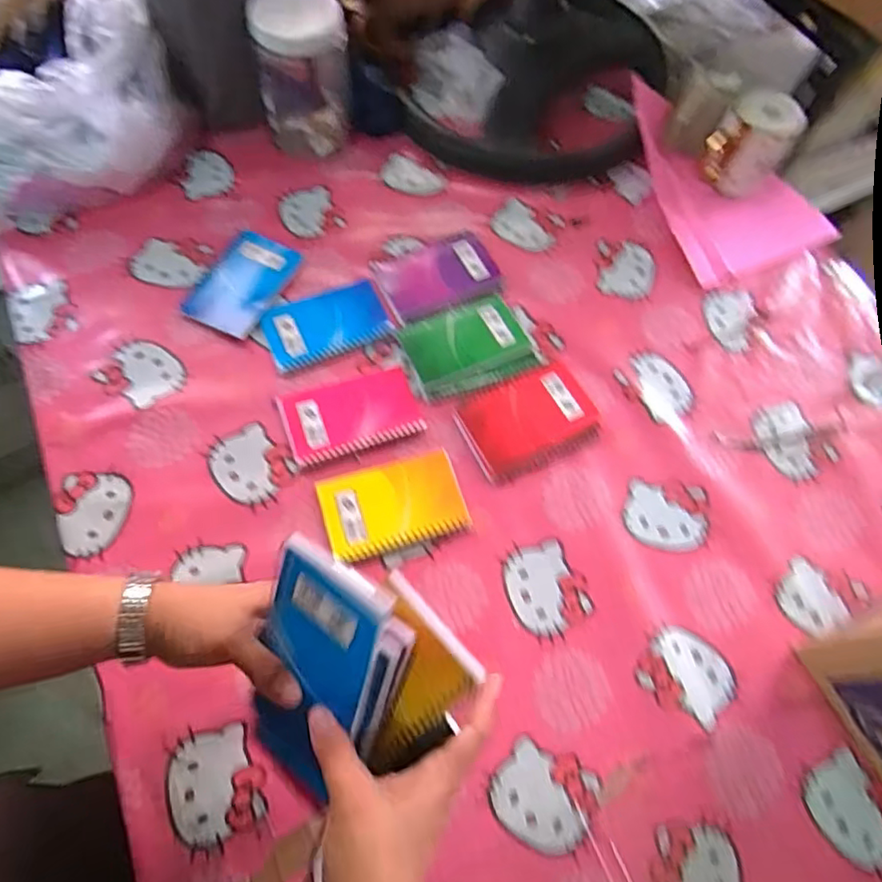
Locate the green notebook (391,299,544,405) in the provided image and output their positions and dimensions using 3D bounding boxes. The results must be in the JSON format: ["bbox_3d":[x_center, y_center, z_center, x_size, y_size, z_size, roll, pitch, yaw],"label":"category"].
[{"bbox_3d":[0.029,-0.102,0.654,0.130,0.007,0.100,-19,68,-11],"label":"green notebook"}]

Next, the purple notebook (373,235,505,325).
[{"bbox_3d":[-0.002,-0.190,0.690,0.130,0.012,0.094,-21,68,-12],"label":"purple notebook"}]

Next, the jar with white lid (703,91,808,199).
[{"bbox_3d":[0.379,-0.360,0.741,0.086,0.098,0.082,32,68,11],"label":"jar with white lid"}]

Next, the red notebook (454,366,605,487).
[{"bbox_3d":[0.092,-0.021,0.619,0.135,0.011,0.096,-23,69,-13],"label":"red notebook"}]

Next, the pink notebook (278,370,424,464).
[{"bbox_3d":[-0.092,-0.028,0.607,0.133,0.013,0.081,-14,67,-9],"label":"pink notebook"}]

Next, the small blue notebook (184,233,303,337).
[{"bbox_3d":[-0.226,-0.180,0.679,0.087,0.011,0.126,26,67,9],"label":"small blue notebook"}]

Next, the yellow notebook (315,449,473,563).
[{"bbox_3d":[-0.046,0.061,0.574,0.130,0.008,0.084,-16,67,-10],"label":"yellow notebook"}]

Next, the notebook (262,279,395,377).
[{"bbox_3d":[-0.127,-0.128,0.657,0.130,0.011,0.080,-19,68,-11],"label":"notebook"}]

